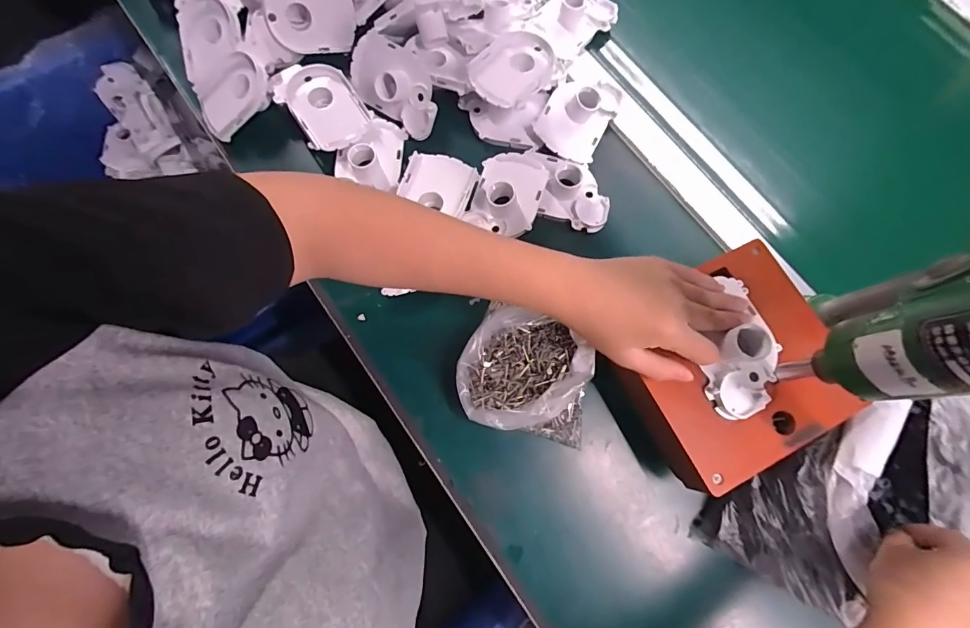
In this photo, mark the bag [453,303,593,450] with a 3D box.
[{"bbox_3d":[0.035,0.054,0.379,0.108,0.046,0.094,12,75,2],"label":"bag"}]

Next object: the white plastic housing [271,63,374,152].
[{"bbox_3d":[-0.164,-0.212,0.444,0.069,0.020,0.098,-36,79,-10],"label":"white plastic housing"}]

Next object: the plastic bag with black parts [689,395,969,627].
[{"bbox_3d":[0.292,0.153,0.342,0.227,0.076,0.139,-21,77,0],"label":"plastic bag with black parts"}]

